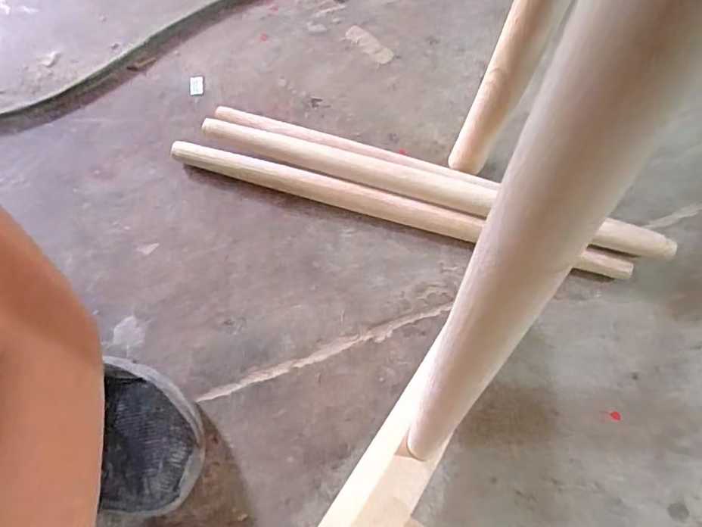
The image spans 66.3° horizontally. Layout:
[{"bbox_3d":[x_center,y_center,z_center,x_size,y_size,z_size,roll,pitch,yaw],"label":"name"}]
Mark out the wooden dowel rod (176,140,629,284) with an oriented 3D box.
[{"bbox_3d":[0.034,-0.050,0.477,0.410,0.020,0.020,15,67,9],"label":"wooden dowel rod"}]

